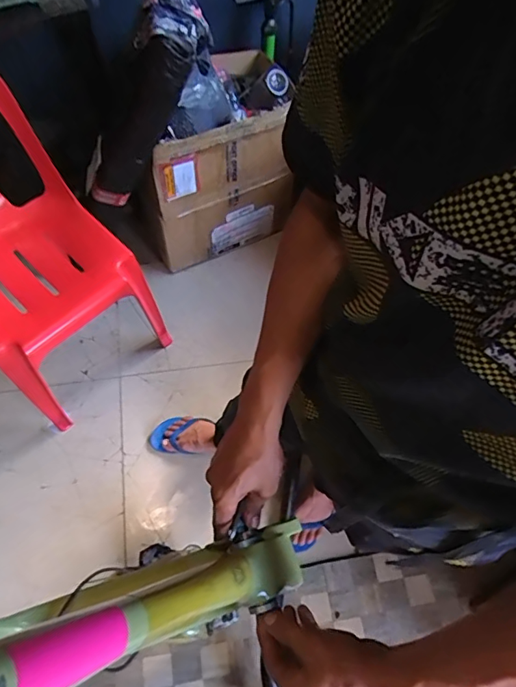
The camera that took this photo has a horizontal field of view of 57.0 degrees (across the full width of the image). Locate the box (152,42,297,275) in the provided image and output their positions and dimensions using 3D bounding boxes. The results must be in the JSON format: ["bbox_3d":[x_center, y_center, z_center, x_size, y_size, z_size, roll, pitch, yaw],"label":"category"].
[{"bbox_3d":[-0.152,-0.537,1.471,0.470,0.468,0.277,-25,66,-13],"label":"box"}]

